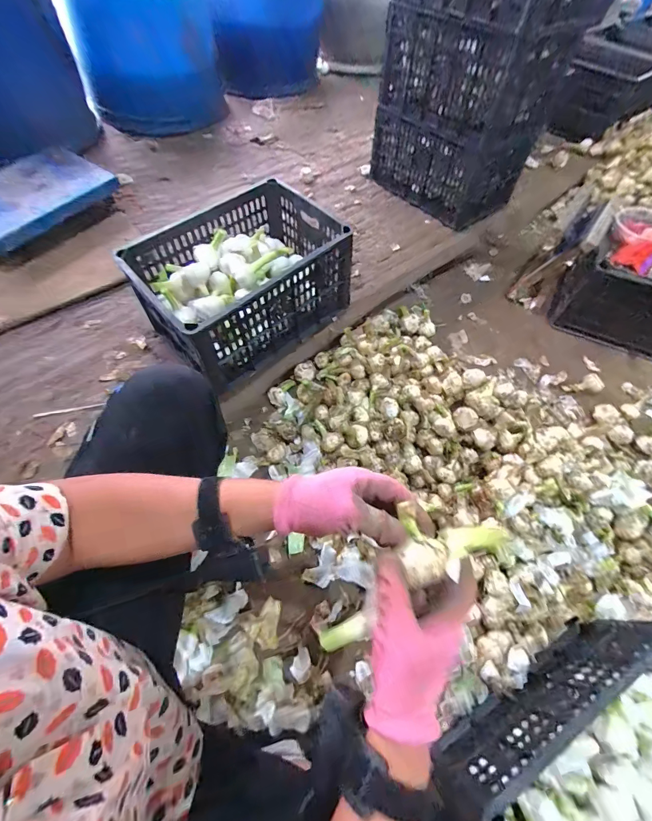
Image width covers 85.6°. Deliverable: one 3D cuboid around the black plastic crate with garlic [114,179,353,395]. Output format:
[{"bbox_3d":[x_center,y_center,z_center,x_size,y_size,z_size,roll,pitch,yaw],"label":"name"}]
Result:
[{"bbox_3d":[-0.180,-0.306,0.826,0.439,0.236,0.286,-39,70,-21],"label":"black plastic crate with garlic"}]

